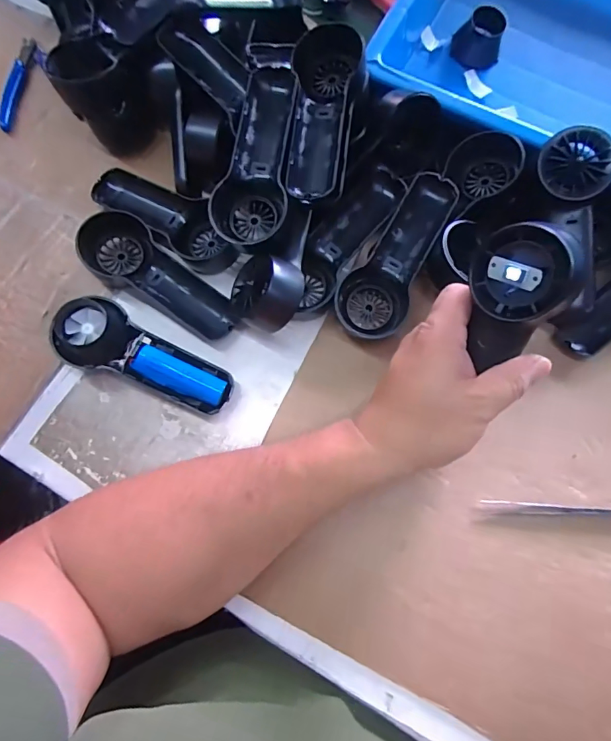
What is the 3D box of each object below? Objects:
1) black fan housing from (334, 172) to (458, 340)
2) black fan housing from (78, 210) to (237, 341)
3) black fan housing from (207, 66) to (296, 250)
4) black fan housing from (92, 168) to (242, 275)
[{"bbox_3d":[0.078,-0.097,0.376,0.058,0.024,0.147,29,93,8],"label":"black fan housing"},{"bbox_3d":[-0.131,-0.079,0.383,0.154,0.031,0.058,39,79,10],"label":"black fan housing"},{"bbox_3d":[-0.034,-0.174,0.357,0.055,0.032,0.148,12,88,4],"label":"black fan housing"},{"bbox_3d":[-0.128,-0.143,0.403,0.146,0.027,0.052,34,78,9],"label":"black fan housing"}]

